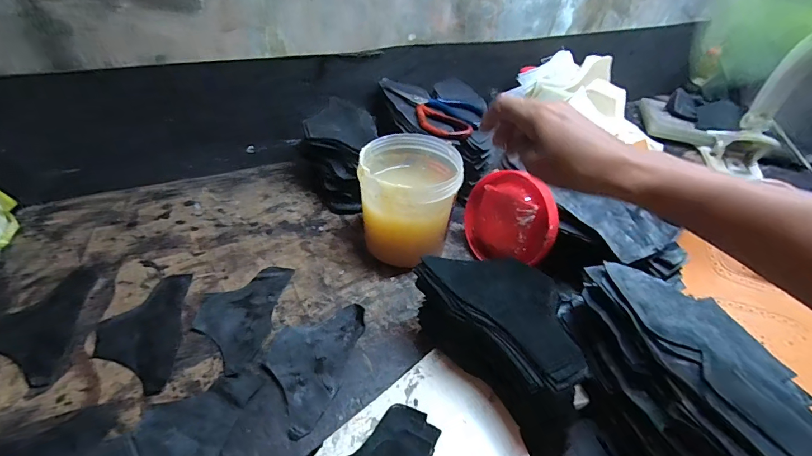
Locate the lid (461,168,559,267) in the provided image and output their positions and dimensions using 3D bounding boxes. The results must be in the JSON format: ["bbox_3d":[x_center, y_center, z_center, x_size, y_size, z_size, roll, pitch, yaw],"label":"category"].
[{"bbox_3d":[0.120,-0.017,0.494,0.020,0.097,0.122,-6,-3,-40],"label":"lid"}]

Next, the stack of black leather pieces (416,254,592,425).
[{"bbox_3d":[0.085,0.096,0.375,0.100,0.079,0.155,-14,44,-21],"label":"stack of black leather pieces"}]

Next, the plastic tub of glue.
[{"bbox_3d":[0.004,-0.032,0.511,0.112,0.131,0.121,3,41,-2],"label":"plastic tub of glue"}]

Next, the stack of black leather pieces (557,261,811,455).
[{"bbox_3d":[0.228,0.128,0.332,0.124,0.082,0.202,1,41,-3],"label":"stack of black leather pieces"}]

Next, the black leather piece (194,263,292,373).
[{"bbox_3d":[-0.183,0.090,0.442,0.082,0.009,0.139,4,41,0],"label":"black leather piece"}]

